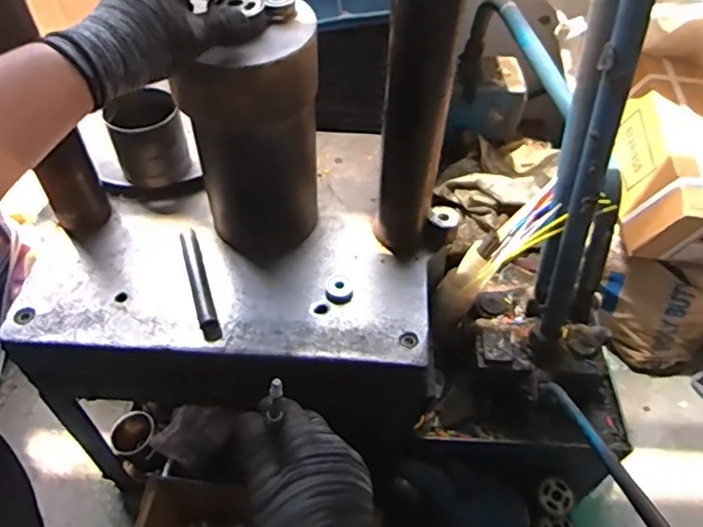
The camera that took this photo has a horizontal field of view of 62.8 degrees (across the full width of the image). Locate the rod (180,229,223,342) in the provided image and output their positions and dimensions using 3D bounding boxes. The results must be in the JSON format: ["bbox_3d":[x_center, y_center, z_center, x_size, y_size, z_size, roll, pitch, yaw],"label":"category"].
[{"bbox_3d":[-0.173,0.023,0.650,0.022,0.023,0.144,-15,52,-14],"label":"rod"}]

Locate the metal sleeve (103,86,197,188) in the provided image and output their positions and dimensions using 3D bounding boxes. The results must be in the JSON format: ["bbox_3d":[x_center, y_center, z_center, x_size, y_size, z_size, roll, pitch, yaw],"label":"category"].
[{"bbox_3d":[-0.254,-0.159,0.725,0.086,0.093,0.074,-20,53,-18],"label":"metal sleeve"}]

